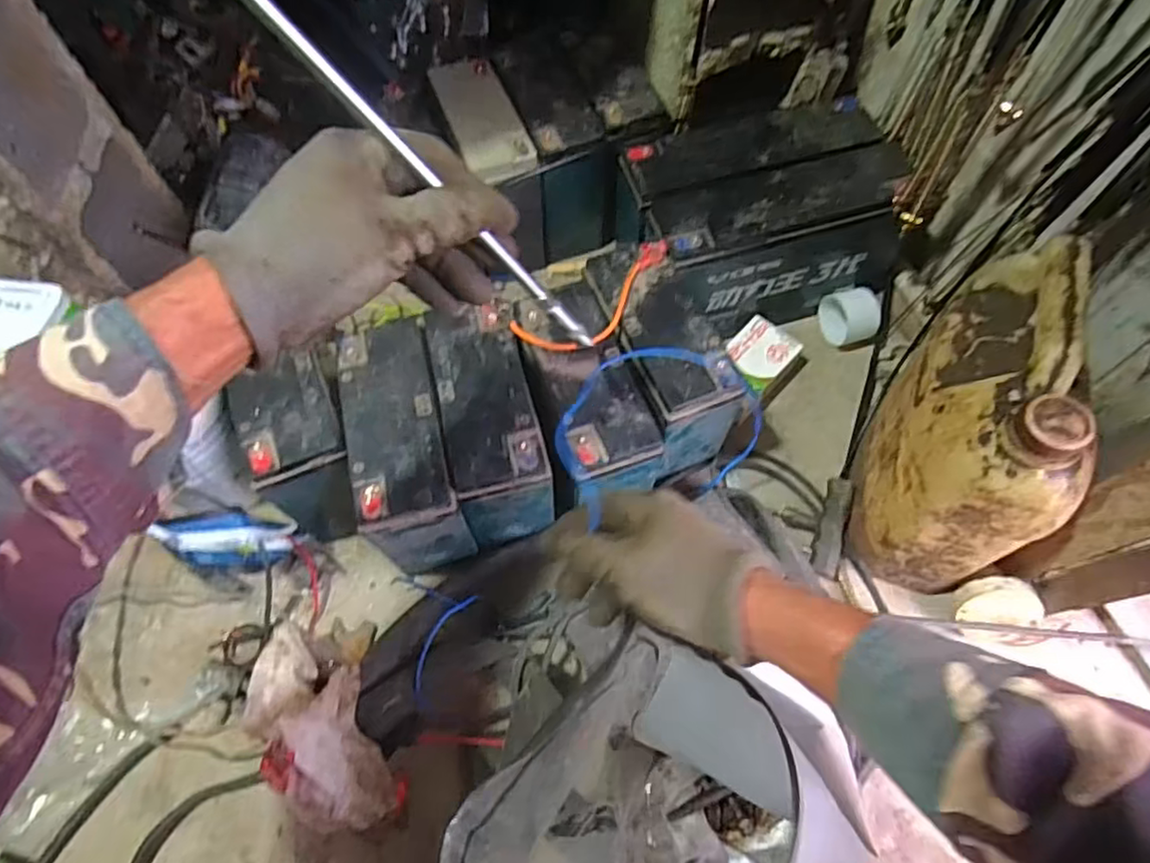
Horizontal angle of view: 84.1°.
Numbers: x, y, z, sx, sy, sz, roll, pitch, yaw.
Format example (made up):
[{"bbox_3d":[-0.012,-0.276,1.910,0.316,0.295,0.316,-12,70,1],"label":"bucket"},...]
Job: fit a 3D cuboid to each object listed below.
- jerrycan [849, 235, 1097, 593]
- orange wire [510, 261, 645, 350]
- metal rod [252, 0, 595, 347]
[{"bbox_3d":[0.325,0.000,0.529,0.110,0.264,0.196,19,65,9],"label":"jerrycan"},{"bbox_3d":[0.014,-0.101,0.552,0.131,0.007,0.055,-29,67,-13],"label":"orange wire"},{"bbox_3d":[-0.073,-0.125,0.308,0.007,0.284,0.010,-7,58,37],"label":"metal rod"}]

